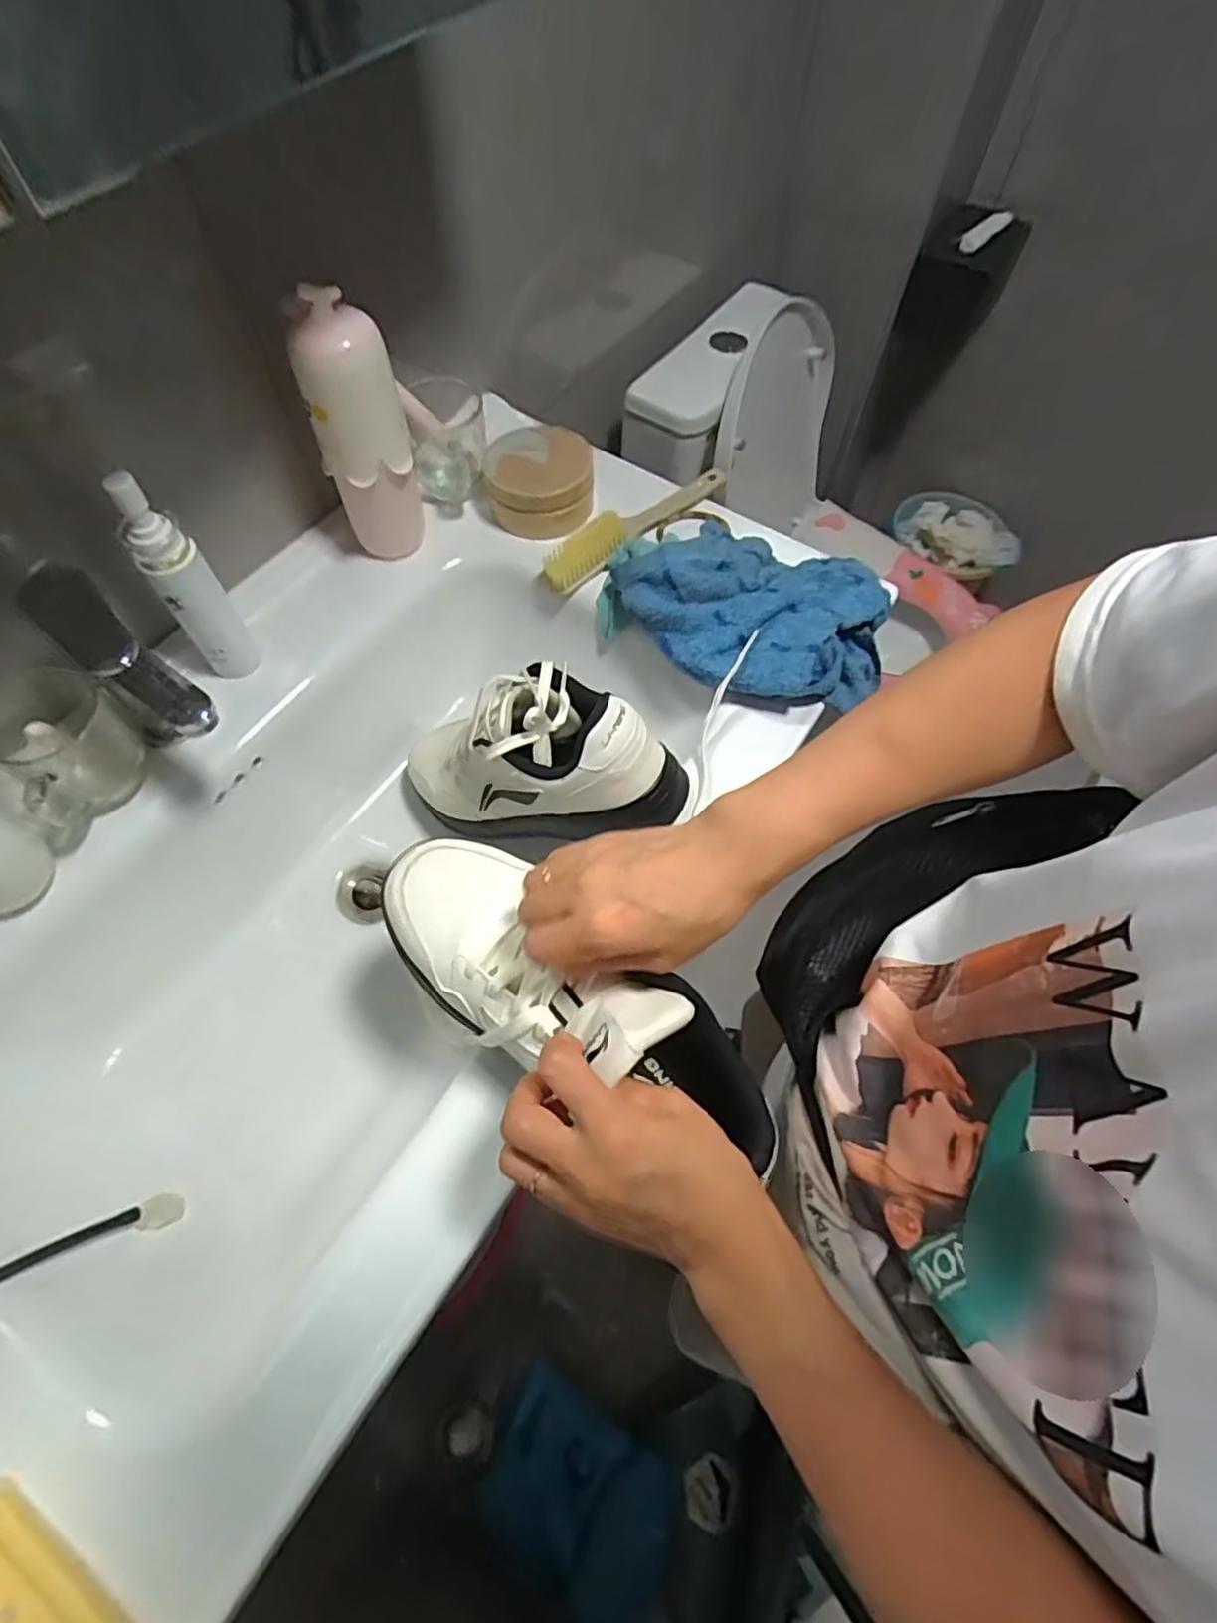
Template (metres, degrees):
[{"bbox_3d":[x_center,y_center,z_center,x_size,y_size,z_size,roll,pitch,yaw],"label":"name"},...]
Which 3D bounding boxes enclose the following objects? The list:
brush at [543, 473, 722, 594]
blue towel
[{"bbox_3d":[0.030,-0.285,0.678,0.220,0.037,0.037,-38,69,-19],"label":"brush"},{"bbox_3d":[0.124,-0.184,0.612,0.252,0.062,0.163,36,67,16],"label":"blue towel"}]

